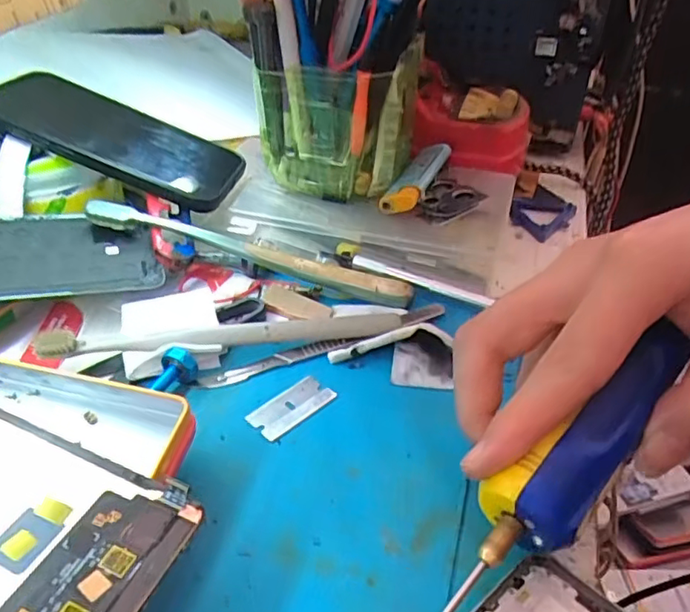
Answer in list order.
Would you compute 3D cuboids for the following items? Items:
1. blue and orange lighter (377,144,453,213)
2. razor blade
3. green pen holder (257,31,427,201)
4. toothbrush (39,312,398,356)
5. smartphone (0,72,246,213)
[{"bbox_3d":[0.045,-0.081,0.365,0.021,0.017,0.079,16,40,19],"label":"blue and orange lighter"},{"bbox_3d":[-0.024,0.044,0.259,0.038,0.004,0.019,-29,47,-33],"label":"razor blade"},{"bbox_3d":[-0.001,-0.112,0.355,0.084,0.076,0.064,8,38,9],"label":"green pen holder"},{"bbox_3d":[-0.056,0.014,0.280,0.168,0.020,0.016,-5,38,-7],"label":"toothbrush"},{"bbox_3d":[-0.138,-0.101,0.350,0.144,0.011,0.070,22,39,-4],"label":"smartphone"}]

